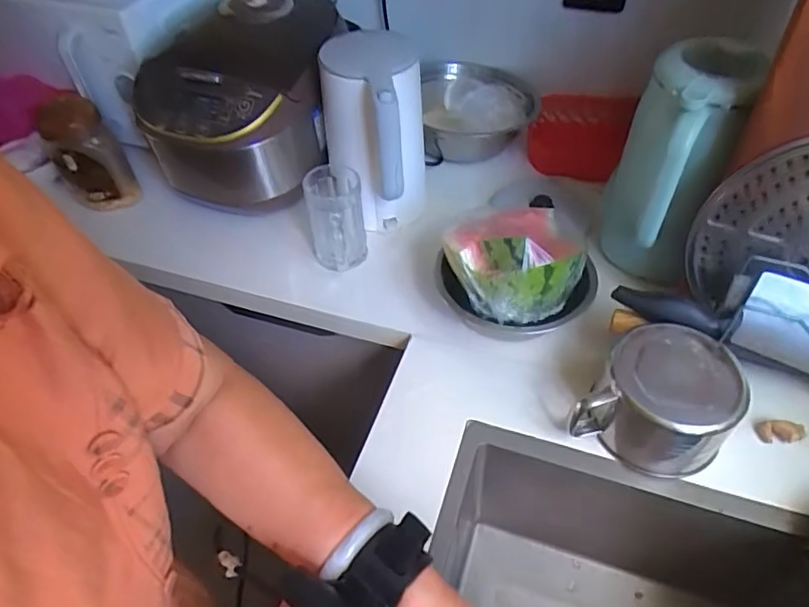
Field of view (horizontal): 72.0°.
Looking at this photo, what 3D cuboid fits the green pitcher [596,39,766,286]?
[{"bbox_3d":[0.327,-0.168,0.690,0.115,0.264,0.188,19,52,18],"label":"green pitcher"}]

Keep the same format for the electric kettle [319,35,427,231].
[{"bbox_3d":[-0.041,-0.233,0.779,0.128,0.235,0.192,-4,49,-1],"label":"electric kettle"}]

